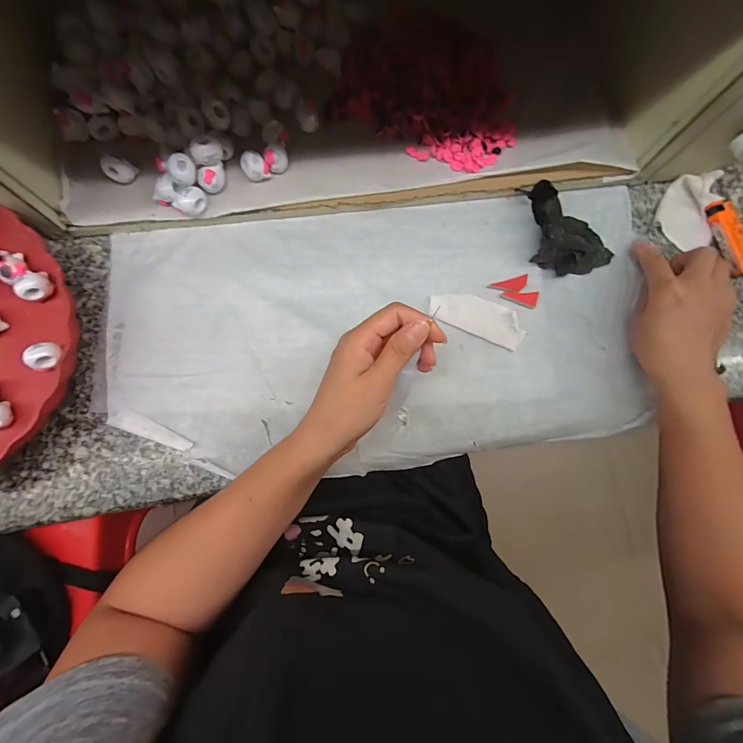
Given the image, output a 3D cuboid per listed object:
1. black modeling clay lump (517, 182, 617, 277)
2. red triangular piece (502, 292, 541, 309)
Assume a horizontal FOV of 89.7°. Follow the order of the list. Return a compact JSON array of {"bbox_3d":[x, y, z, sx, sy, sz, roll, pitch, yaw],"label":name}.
[{"bbox_3d":[0.187,-0.139,0.356,0.074,0.025,0.091,-17,82,-6],"label":"black modeling clay lump"},{"bbox_3d":[0.141,-0.068,0.355,0.034,0.004,0.015,1,84,6],"label":"red triangular piece"}]

